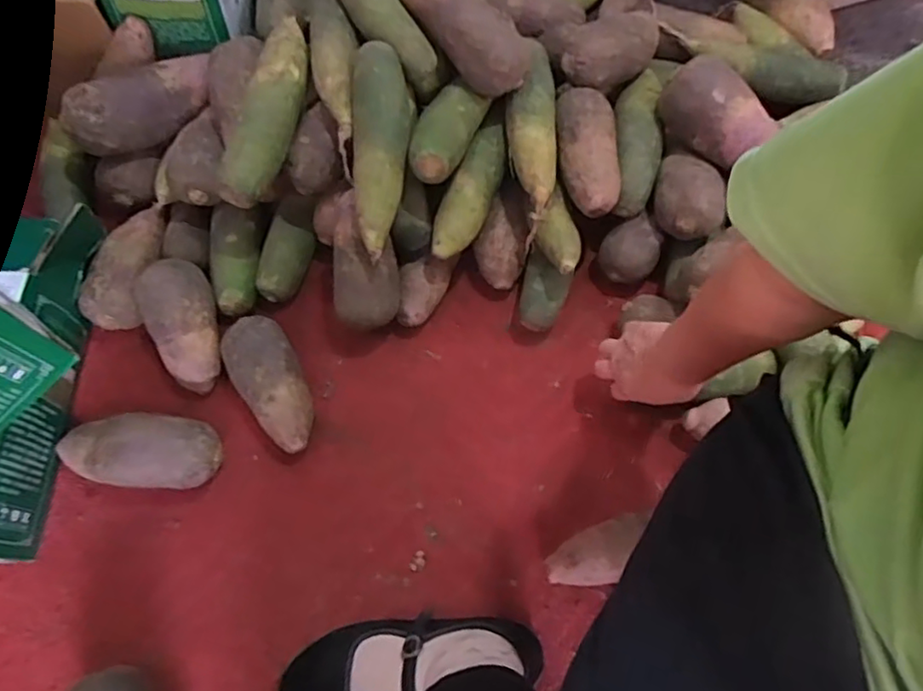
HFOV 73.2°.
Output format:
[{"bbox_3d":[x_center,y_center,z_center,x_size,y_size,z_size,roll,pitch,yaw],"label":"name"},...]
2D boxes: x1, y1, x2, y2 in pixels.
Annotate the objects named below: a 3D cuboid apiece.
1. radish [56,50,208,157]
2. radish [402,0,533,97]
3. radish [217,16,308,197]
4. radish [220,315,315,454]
[{"bbox_3d":[-0.371,-0.283,0.721,0.175,0.076,0.061,-30,72,-11],"label":"radish"},{"bbox_3d":[0.002,-0.336,0.656,0.071,0.067,0.160,-41,77,-14],"label":"radish"},{"bbox_3d":[-0.204,-0.241,0.655,0.056,0.056,0.196,22,85,-29],"label":"radish"},{"bbox_3d":[-0.205,0.042,0.681,0.071,0.060,0.156,-31,72,-12],"label":"radish"}]

